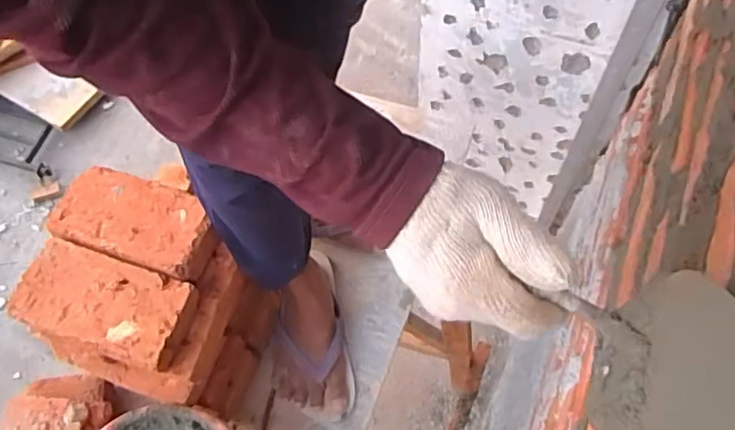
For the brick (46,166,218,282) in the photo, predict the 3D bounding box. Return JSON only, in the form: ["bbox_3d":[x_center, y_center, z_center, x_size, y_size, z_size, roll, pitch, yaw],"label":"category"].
[{"bbox_3d":[-0.277,0.010,0.735,0.184,0.046,0.099,17,65,12],"label":"brick"}]

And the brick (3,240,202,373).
[{"bbox_3d":[-0.298,0.107,0.700,0.186,0.063,0.103,15,65,11],"label":"brick"}]

